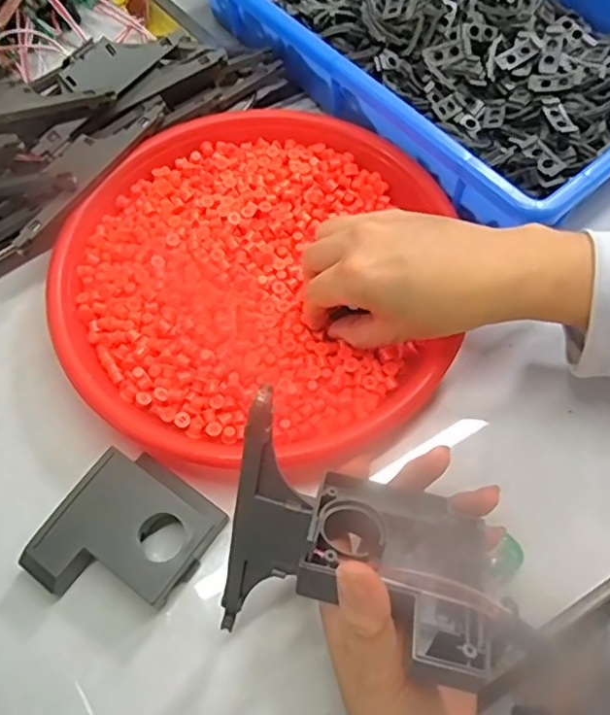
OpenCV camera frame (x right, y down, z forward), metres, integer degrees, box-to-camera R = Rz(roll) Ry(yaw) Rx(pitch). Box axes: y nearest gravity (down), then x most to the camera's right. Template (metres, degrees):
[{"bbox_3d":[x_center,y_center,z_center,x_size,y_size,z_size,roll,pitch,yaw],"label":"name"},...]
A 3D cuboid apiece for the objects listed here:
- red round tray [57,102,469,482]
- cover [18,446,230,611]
[{"bbox_3d":[-0.027,-0.056,0.370,0.247,0.028,0.250,-1,65,2],"label":"red round tray"},{"bbox_3d":[-0.093,0.094,0.304,0.072,0.027,0.079,32,69,14],"label":"cover"}]

